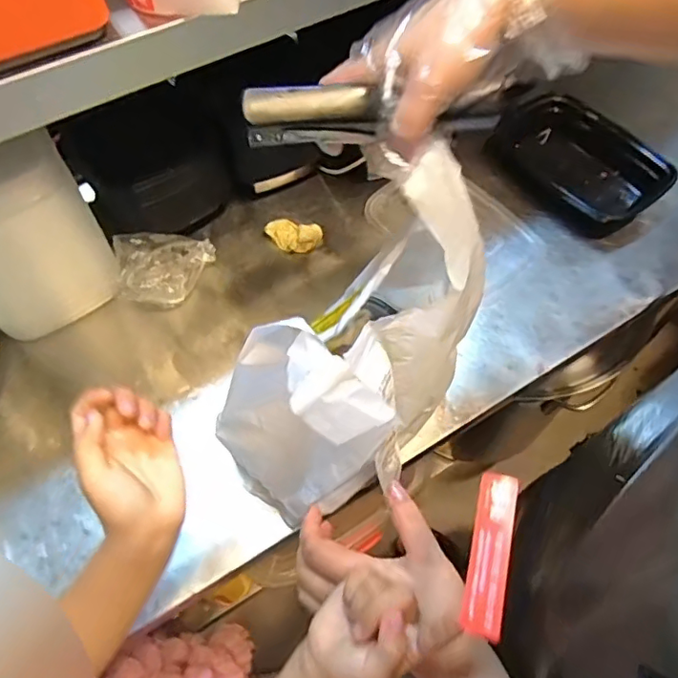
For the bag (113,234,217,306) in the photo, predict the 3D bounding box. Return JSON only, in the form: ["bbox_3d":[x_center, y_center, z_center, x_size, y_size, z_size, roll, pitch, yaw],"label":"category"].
[{"bbox_3d":[-0.194,-0.083,0.634,0.105,0.041,0.087,-12,60,-5],"label":"bag"}]

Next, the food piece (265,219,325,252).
[{"bbox_3d":[-0.055,-0.125,0.678,0.067,0.018,0.035,8,60,7],"label":"food piece"}]

